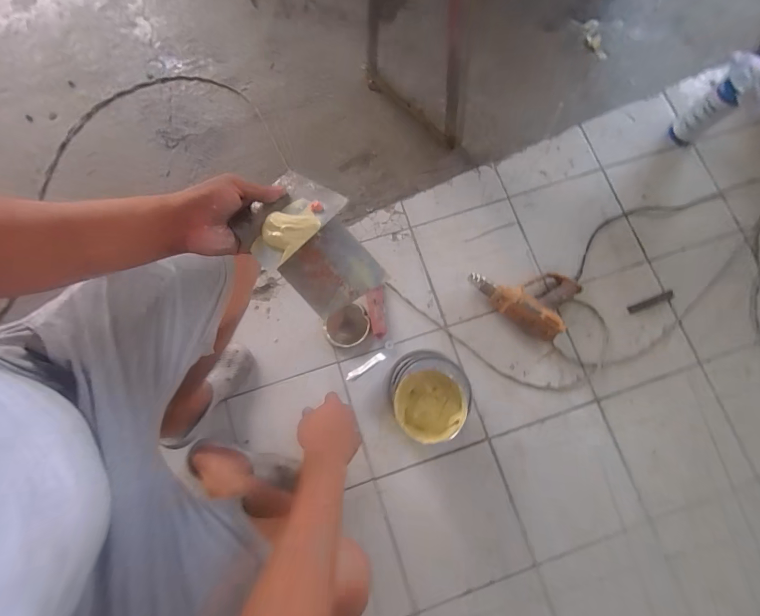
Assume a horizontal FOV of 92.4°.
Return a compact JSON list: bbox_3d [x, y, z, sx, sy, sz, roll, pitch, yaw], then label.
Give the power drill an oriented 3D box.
[{"bbox_3d":[0.378,-0.053,0.959,0.266,0.070,0.196,32,76,6],"label":"power drill"}]

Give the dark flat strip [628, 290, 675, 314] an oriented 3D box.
[{"bbox_3d":[0.749,-0.016,1.003,0.145,0.005,0.021,-19,77,-7],"label":"dark flat strip"}]

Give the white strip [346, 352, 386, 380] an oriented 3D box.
[{"bbox_3d":[-0.036,0.144,0.891,0.105,0.008,0.019,-31,78,-10],"label":"white strip"}]

